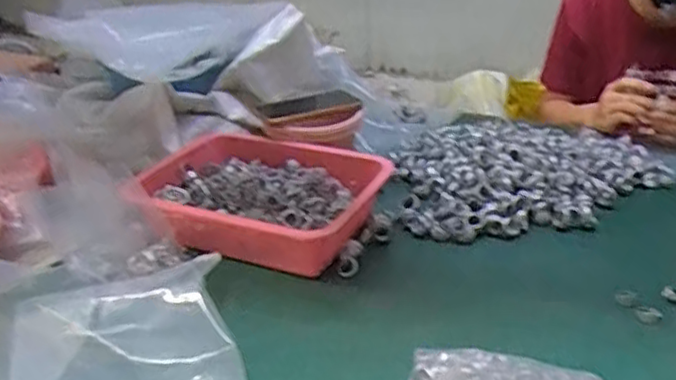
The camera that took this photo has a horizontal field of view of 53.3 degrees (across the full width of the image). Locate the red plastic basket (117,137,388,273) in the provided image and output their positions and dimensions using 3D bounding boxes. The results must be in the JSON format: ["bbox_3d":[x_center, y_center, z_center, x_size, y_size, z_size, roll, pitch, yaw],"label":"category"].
[{"bbox_3d":[-0.094,0.018,0.865,0.293,0.087,0.202,12,29,28],"label":"red plastic basket"}]

